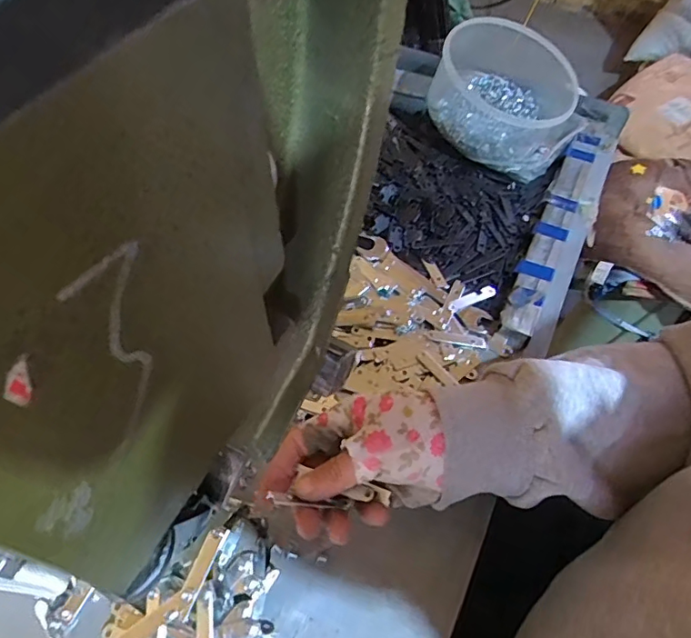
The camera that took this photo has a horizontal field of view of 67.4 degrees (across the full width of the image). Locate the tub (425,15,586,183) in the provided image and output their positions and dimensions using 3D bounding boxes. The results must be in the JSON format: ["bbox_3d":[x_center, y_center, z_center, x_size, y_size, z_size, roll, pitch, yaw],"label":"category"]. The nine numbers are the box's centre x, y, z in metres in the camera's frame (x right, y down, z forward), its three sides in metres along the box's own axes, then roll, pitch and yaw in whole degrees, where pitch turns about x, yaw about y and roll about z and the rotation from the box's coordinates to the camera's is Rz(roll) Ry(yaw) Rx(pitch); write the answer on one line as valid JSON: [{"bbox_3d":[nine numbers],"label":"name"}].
[{"bbox_3d":[0.181,-0.245,0.577,0.167,0.085,0.150,27,63,-1],"label":"tub"}]

